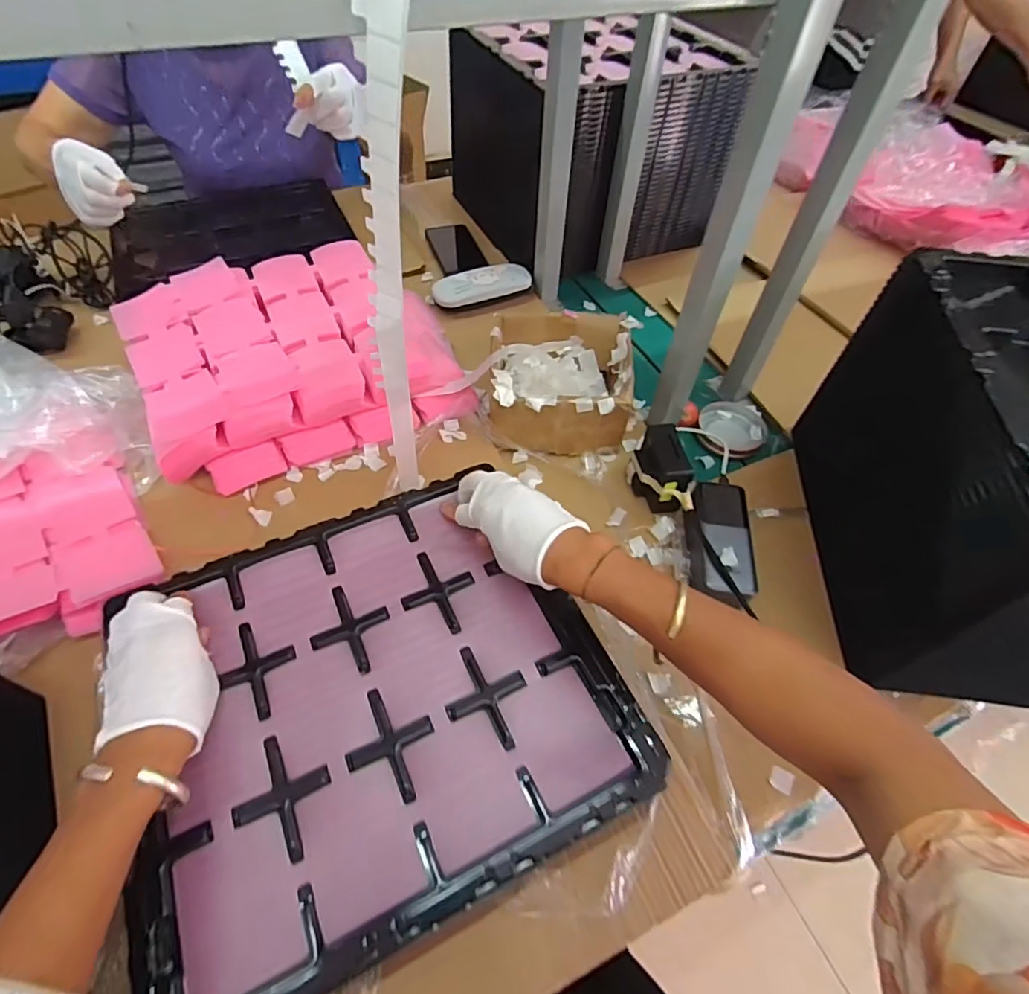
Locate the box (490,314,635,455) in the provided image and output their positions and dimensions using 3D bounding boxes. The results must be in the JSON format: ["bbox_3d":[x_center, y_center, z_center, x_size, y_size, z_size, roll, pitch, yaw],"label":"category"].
[{"bbox_3d":[0.056,-0.147,0.687,0.161,0.085,0.178,5,52,0],"label":"box"}]

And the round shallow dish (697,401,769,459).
[{"bbox_3d":[0.285,-0.086,0.720,0.085,0.016,0.094,10,53,4],"label":"round shallow dish"}]

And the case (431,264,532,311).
[{"bbox_3d":[-0.052,-0.325,0.862,0.158,0.041,0.053,-15,55,-15],"label":"case"}]

